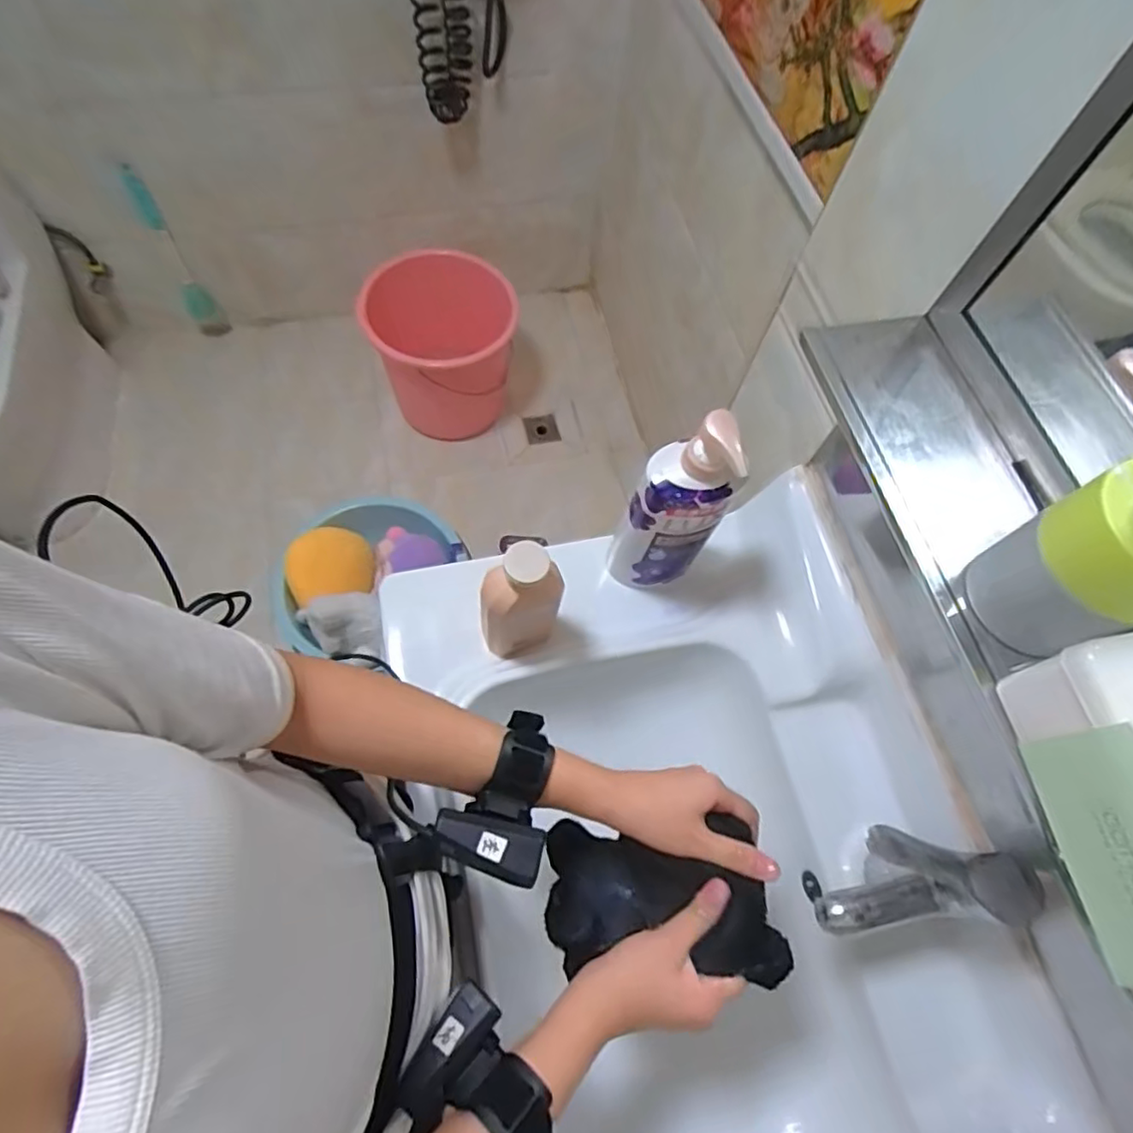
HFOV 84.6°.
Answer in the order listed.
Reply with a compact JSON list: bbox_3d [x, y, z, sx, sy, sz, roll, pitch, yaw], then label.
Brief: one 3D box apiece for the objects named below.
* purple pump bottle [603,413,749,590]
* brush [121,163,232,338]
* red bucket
[{"bbox_3d":[0.097,-0.049,0.572,0.082,0.245,0.057,27,67,9],"label":"purple pump bottle"},{"bbox_3d":[-0.922,-0.720,1.464,0.069,0.416,0.065,-29,71,-15],"label":"brush"},{"bbox_3d":[-0.273,-0.497,1.448,0.302,0.322,0.297,1,66,-3],"label":"red bucket"}]

